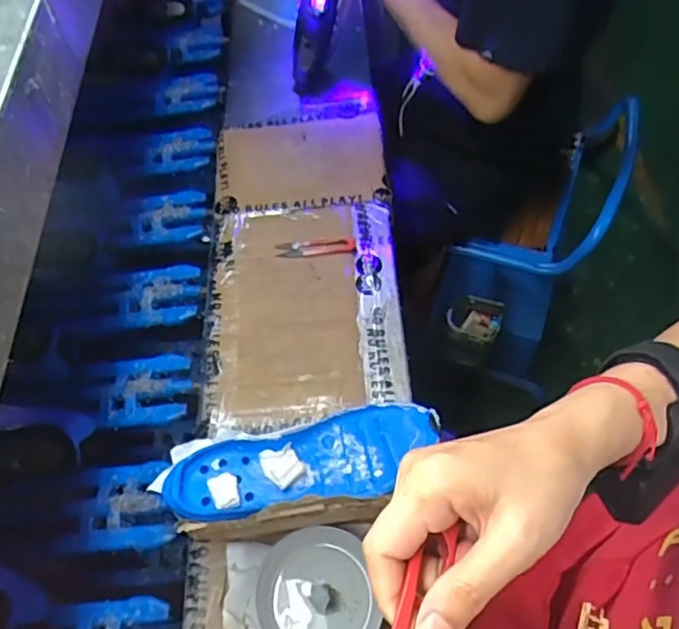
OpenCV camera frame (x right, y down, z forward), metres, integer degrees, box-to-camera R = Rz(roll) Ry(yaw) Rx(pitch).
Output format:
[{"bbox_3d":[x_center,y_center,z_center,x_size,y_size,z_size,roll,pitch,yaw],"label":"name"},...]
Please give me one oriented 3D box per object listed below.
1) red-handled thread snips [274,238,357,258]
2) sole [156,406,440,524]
[{"bbox_3d":[-0.031,-0.087,0.782,0.103,0.008,0.021,1,61,1],"label":"red-handled thread snips"},{"bbox_3d":[-0.031,0.136,0.568,0.251,0.030,0.080,-11,61,-6],"label":"sole"}]

